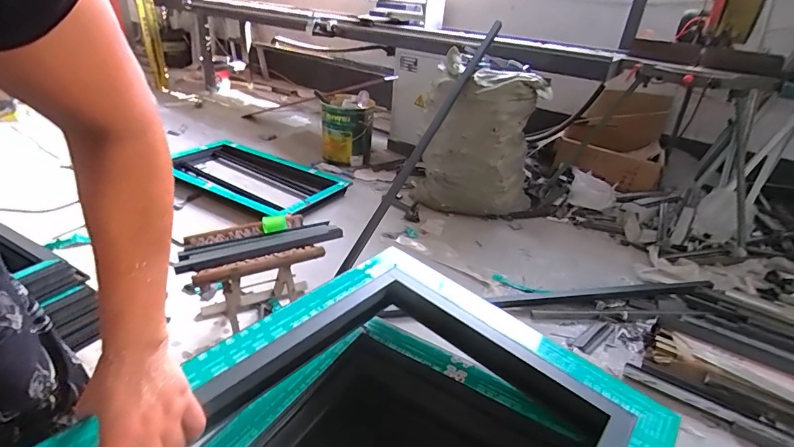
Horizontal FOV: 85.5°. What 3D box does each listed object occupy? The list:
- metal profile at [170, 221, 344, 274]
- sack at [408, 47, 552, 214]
[{"bbox_3d":[-0.358,0.051,1.144,0.409,0.032,0.113,-9,32,-24],"label":"metal profile"},{"bbox_3d":[0.350,-0.330,1.853,0.516,0.630,0.305,8,29,7],"label":"sack"}]

